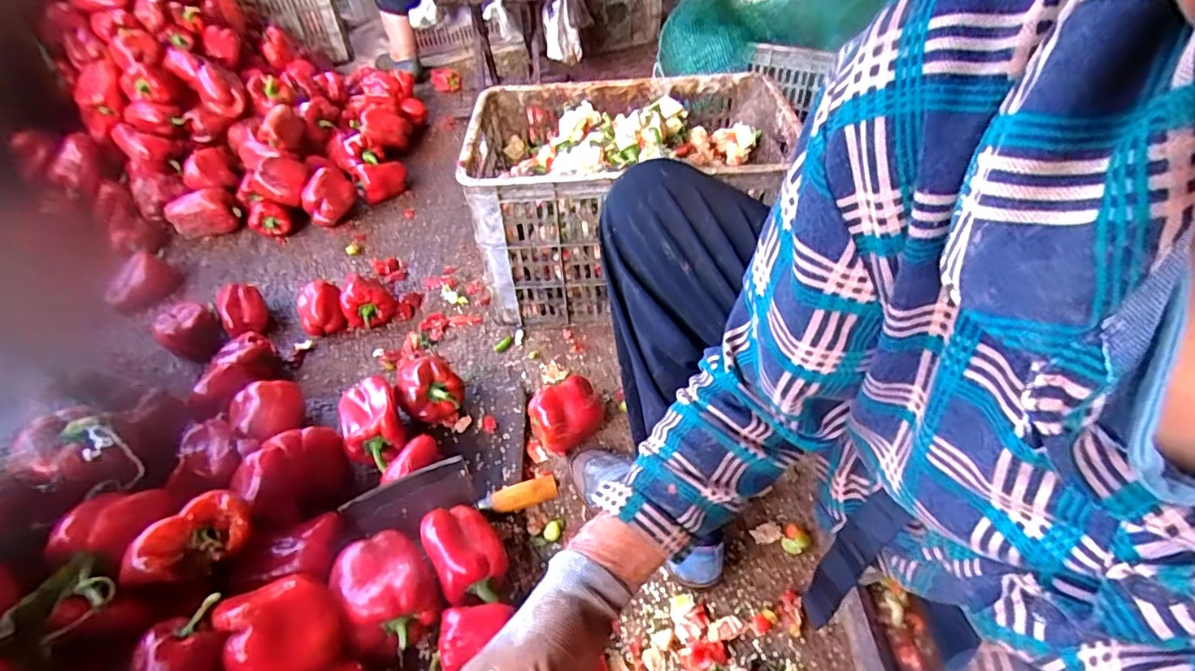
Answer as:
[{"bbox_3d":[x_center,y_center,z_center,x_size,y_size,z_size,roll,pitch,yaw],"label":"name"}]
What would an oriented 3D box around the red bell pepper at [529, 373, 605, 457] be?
[{"bbox_3d":[-0.042,0.118,0.805,0.101,0.091,0.084,-14,46,-14],"label":"red bell pepper"}]

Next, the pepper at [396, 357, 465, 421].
[{"bbox_3d":[-0.243,0.077,0.822,0.090,0.071,0.081,-16,47,-15],"label":"pepper"}]

